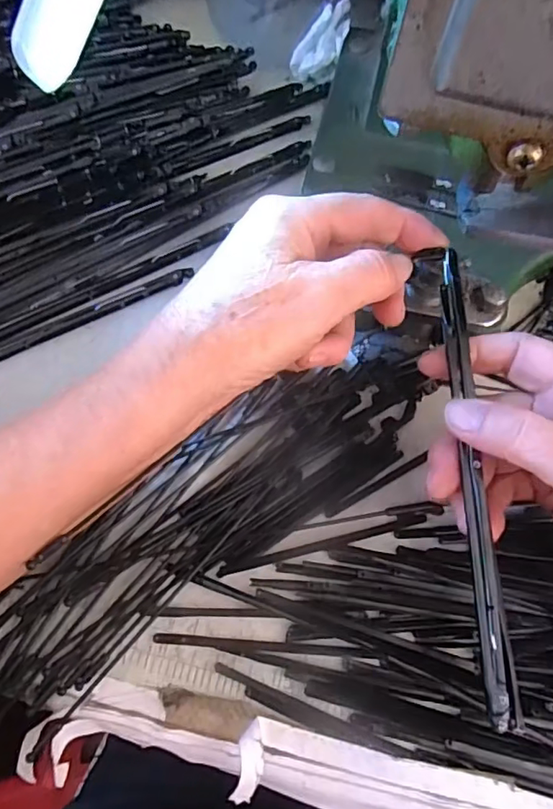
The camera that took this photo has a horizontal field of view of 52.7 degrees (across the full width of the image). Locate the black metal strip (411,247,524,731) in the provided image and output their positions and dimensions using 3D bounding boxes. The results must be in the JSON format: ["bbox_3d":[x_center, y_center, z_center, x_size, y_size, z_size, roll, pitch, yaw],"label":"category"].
[{"bbox_3d":[0.079,0.026,0.224,0.013,0.006,0.189,-3,79,-2],"label":"black metal strip"}]

